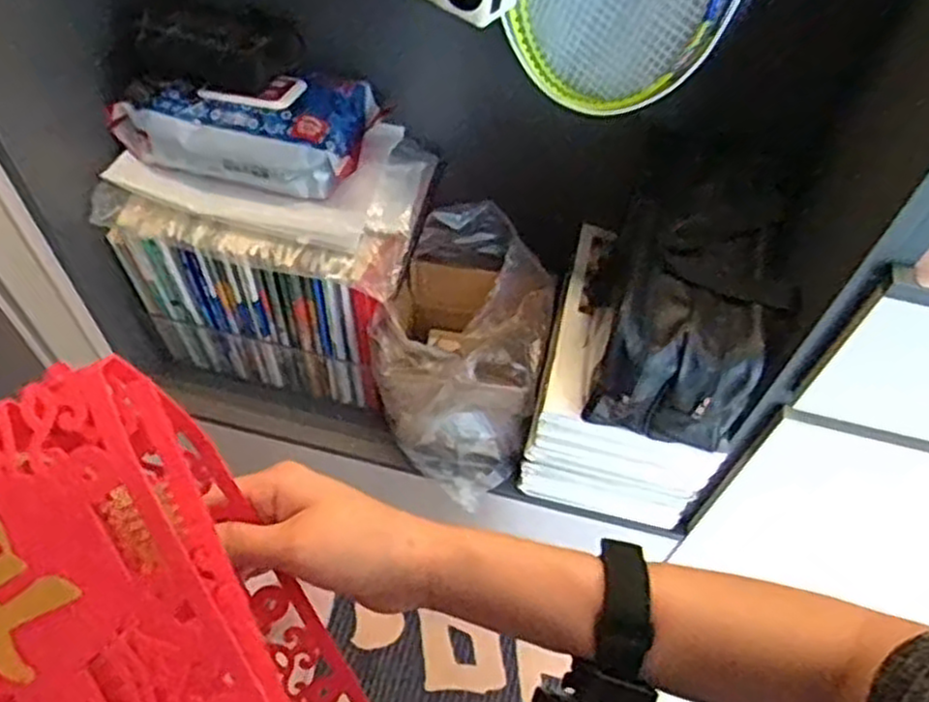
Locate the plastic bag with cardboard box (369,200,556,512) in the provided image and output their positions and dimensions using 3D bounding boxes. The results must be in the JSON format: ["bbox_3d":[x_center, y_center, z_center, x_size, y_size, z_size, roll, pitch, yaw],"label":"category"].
[{"bbox_3d":[-0.001,-0.002,1.009,0.199,0.316,0.230,11,52,7],"label":"plastic bag with cardboard box"}]

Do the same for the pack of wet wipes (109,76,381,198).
[{"bbox_3d":[-0.255,-0.269,0.901,0.286,0.081,0.137,10,51,6],"label":"pack of wet wipes"}]

